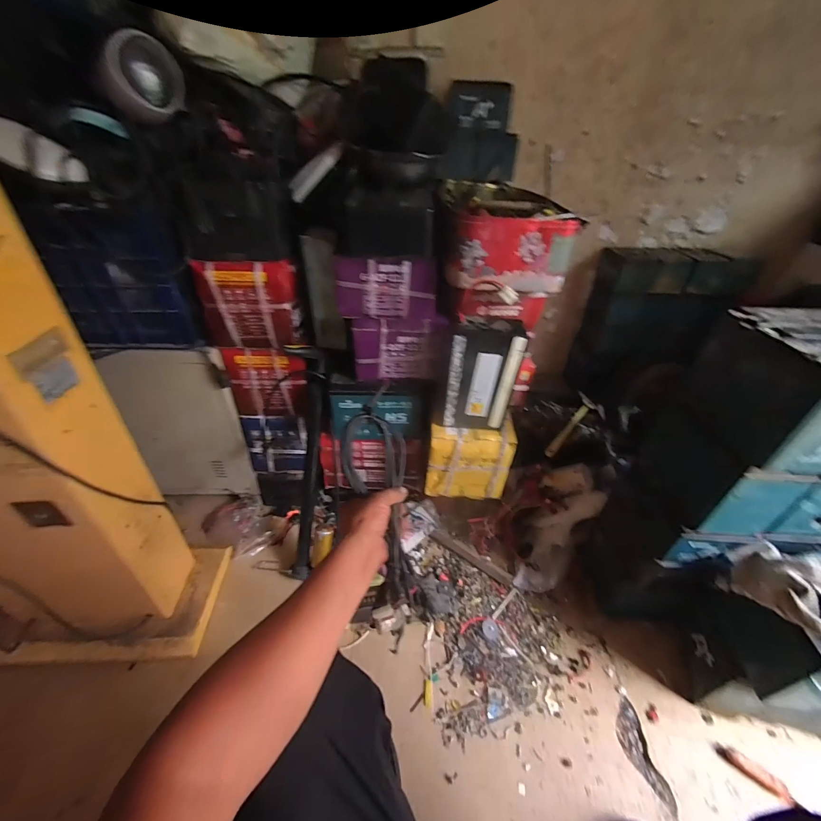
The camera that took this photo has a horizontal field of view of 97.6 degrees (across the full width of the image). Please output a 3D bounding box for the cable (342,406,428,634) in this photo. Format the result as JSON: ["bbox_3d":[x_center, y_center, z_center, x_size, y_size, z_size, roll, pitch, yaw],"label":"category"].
[{"bbox_3d":[-0.037,0.156,0.543,0.100,0.072,0.320,-8,78,-13],"label":"cable"}]

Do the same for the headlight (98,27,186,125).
[{"bbox_3d":[-0.440,-0.547,0.587,0.119,0.111,0.096,-16,41,-22],"label":"headlight"}]

